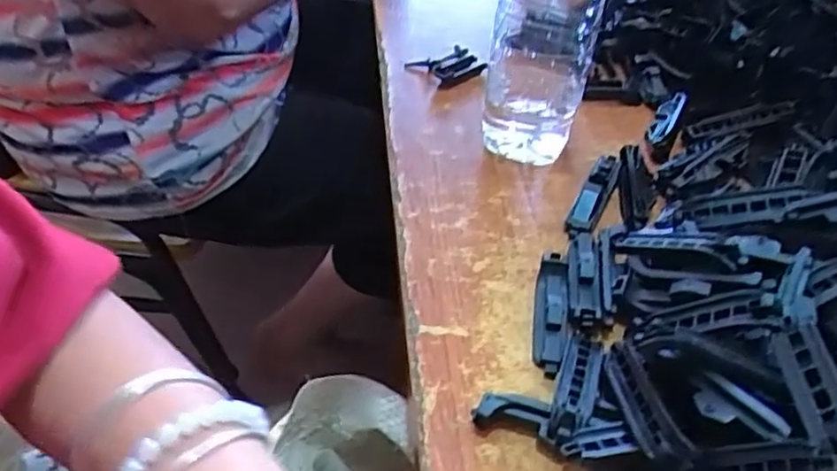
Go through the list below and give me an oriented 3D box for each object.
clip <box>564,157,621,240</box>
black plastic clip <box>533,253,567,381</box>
[{"bbox_3d":[0.117,-0.028,0.438,0.017,0.020,0.082,23,48,19],"label":"clip"},{"bbox_3d":[0.073,0.042,0.367,0.016,0.016,0.074,8,45,6],"label":"black plastic clip"}]

